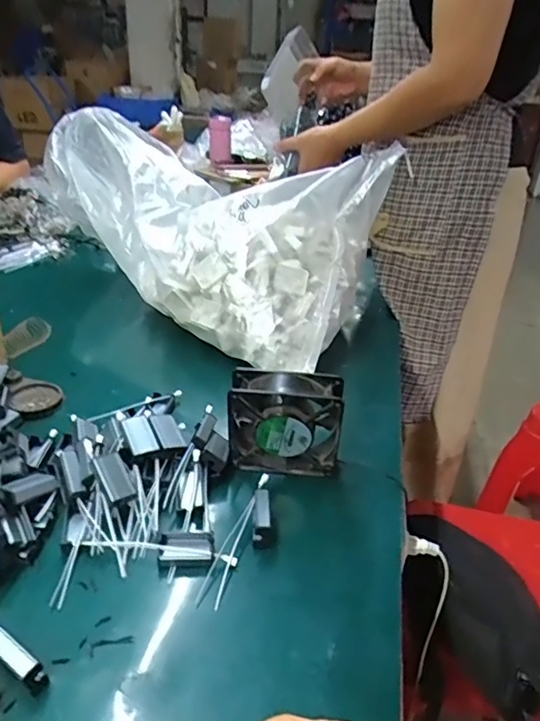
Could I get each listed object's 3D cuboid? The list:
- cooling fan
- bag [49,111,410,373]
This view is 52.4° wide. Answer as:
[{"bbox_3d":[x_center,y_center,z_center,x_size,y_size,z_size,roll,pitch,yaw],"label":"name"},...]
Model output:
[{"bbox_3d":[0.015,0.071,0.592,0.119,0.117,0.044,6,32,6],"label":"cooling fan"},{"bbox_3d":[-0.111,-0.235,0.958,0.651,0.251,0.316,29,39,36],"label":"bag"}]

